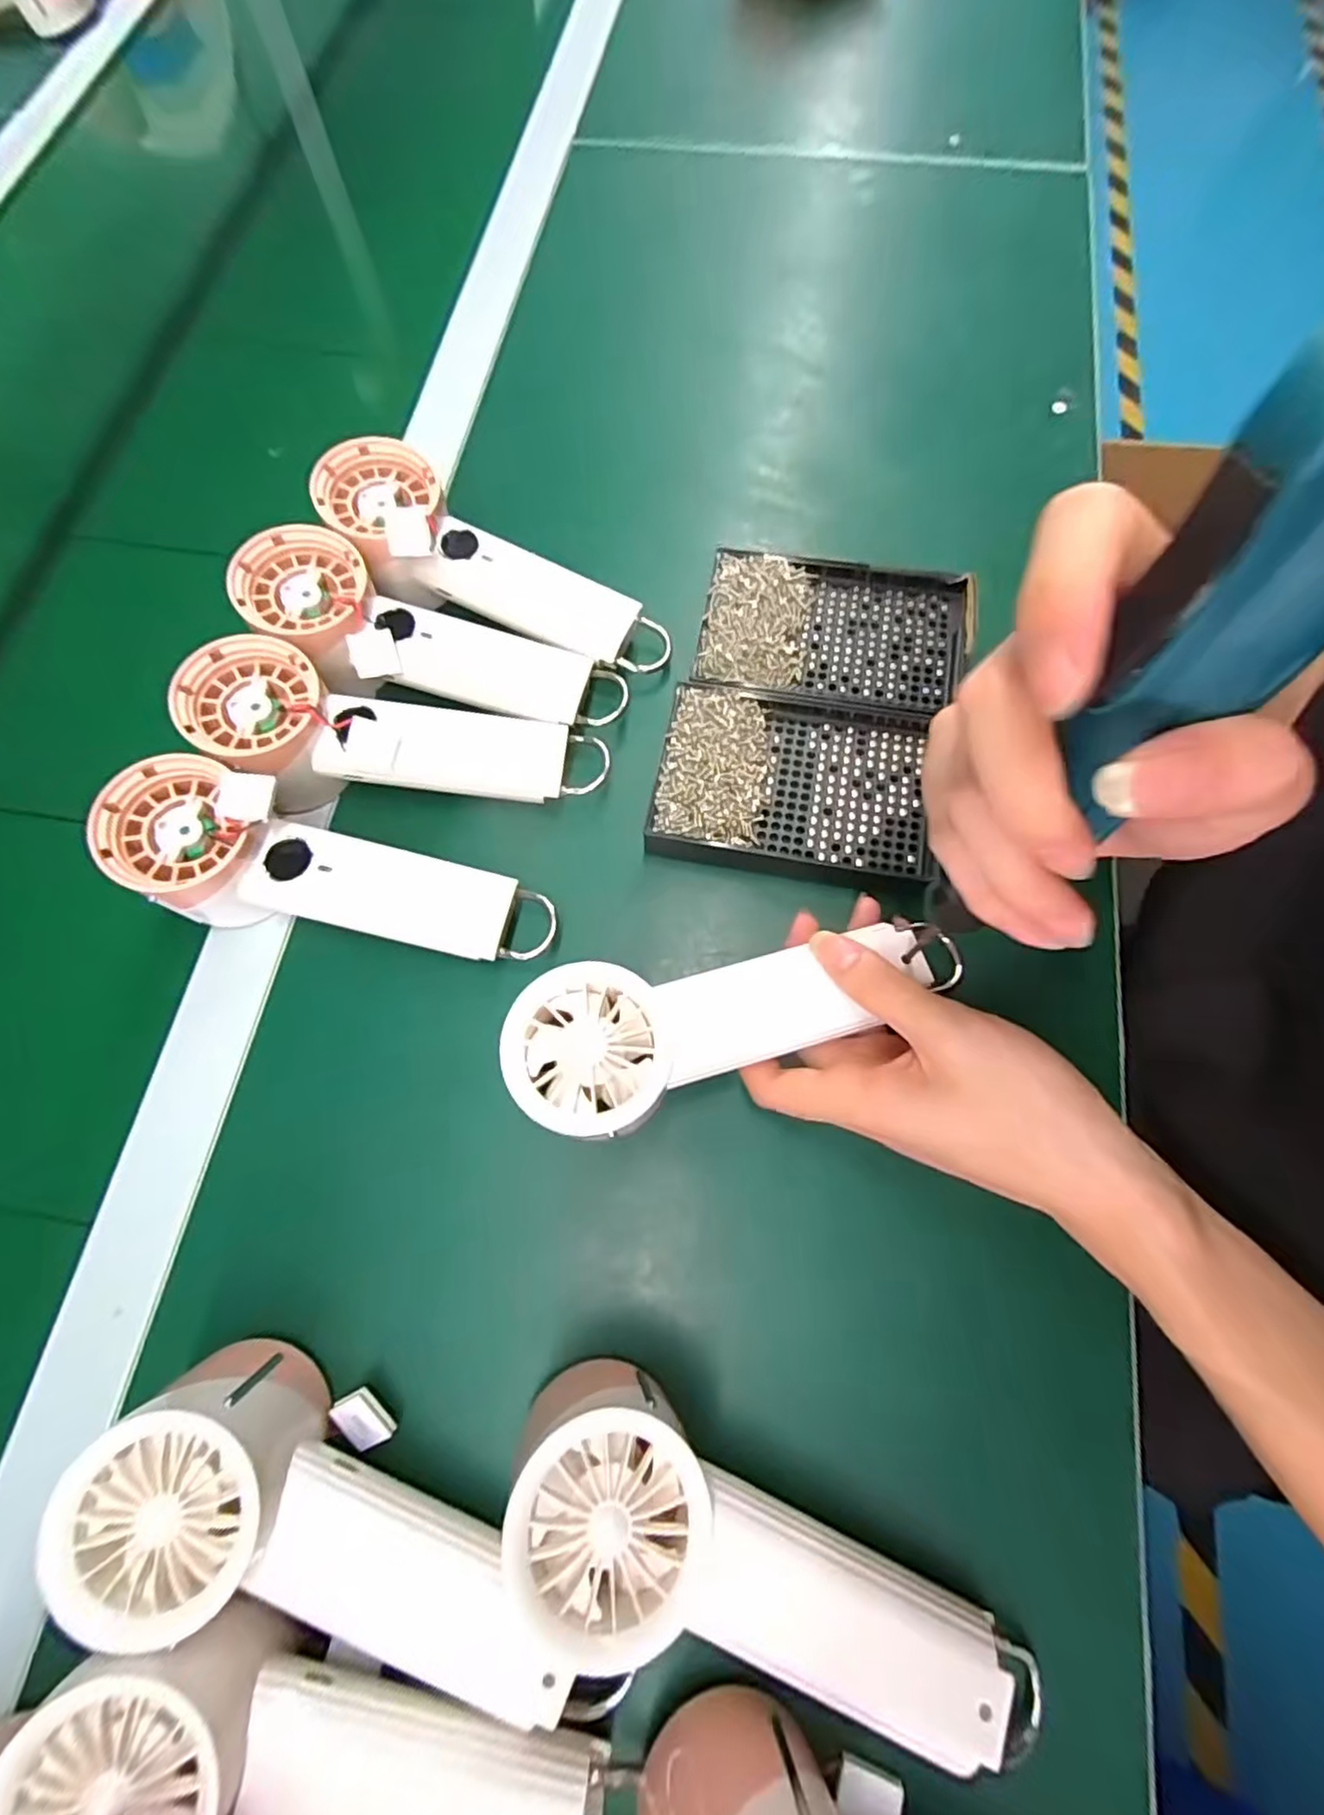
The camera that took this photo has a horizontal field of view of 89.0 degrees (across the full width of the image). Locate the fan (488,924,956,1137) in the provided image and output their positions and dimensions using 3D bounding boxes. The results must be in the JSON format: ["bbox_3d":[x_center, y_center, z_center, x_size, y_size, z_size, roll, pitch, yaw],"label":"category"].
[{"bbox_3d":[0.031,0.040,0.268,0.183,0.027,0.060,-12,73,-13],"label":"fan"}]

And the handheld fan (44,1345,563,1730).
[{"bbox_3d":[-0.113,0.223,0.240,0.171,0.061,0.064,28,75,-3],"label":"handheld fan"}]

